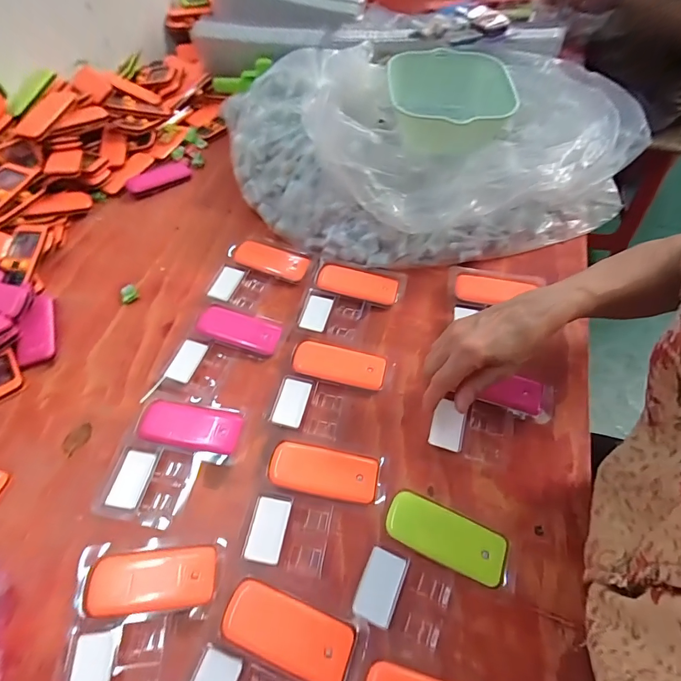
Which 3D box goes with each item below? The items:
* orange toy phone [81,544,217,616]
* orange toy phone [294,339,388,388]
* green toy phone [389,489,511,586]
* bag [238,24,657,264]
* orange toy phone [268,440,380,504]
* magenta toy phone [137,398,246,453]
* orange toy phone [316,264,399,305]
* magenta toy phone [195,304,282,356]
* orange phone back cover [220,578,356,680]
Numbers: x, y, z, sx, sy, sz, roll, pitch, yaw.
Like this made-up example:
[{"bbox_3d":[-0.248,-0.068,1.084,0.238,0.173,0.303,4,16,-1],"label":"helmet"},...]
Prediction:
[{"bbox_3d":[-0.164,0.207,0.342,0.107,0.010,0.046,-6,56,-1],"label":"orange toy phone"},{"bbox_3d":[-0.002,0.028,0.458,0.105,0.019,0.046,8,57,8],"label":"orange toy phone"},{"bbox_3d":[0.095,0.176,0.355,0.104,0.010,0.047,19,60,15],"label":"green toy phone"},{"bbox_3d":[0.099,-0.329,0.599,0.488,0.147,0.507,-26,59,-14],"label":"bag"},{"bbox_3d":[-0.017,0.129,0.390,0.104,0.012,0.045,7,57,8],"label":"orange toy phone"},{"bbox_3d":[-0.159,0.091,0.419,0.104,0.012,0.045,7,57,7],"label":"magenta toy phone"},{"bbox_3d":[0.022,-0.076,0.522,0.105,0.015,0.043,10,58,10],"label":"orange toy phone"},{"bbox_3d":[-0.126,-0.015,0.490,0.104,0.015,0.047,12,58,11],"label":"magenta toy phone"},{"bbox_3d":[-0.043,0.236,0.318,0.103,0.010,0.046,16,59,13],"label":"orange phone back cover"}]

